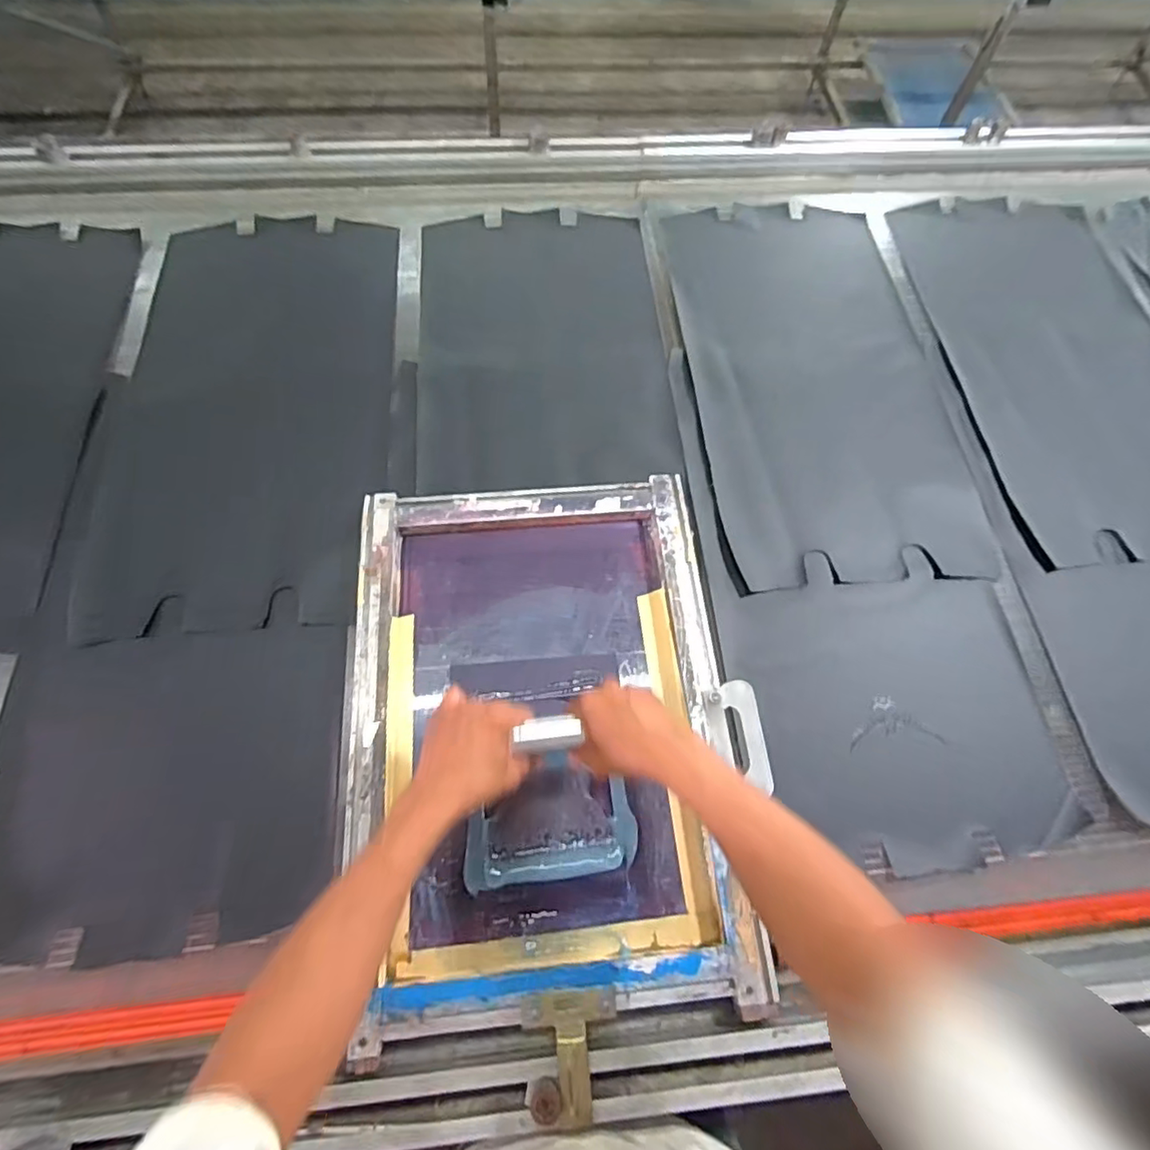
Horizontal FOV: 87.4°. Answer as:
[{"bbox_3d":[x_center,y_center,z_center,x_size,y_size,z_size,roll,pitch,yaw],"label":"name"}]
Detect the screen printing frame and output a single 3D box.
[{"bbox_3d":[-0.030,0.146,0.653,0.412,0.047,0.550,-5,66,-4],"label":"screen printing frame"}]

